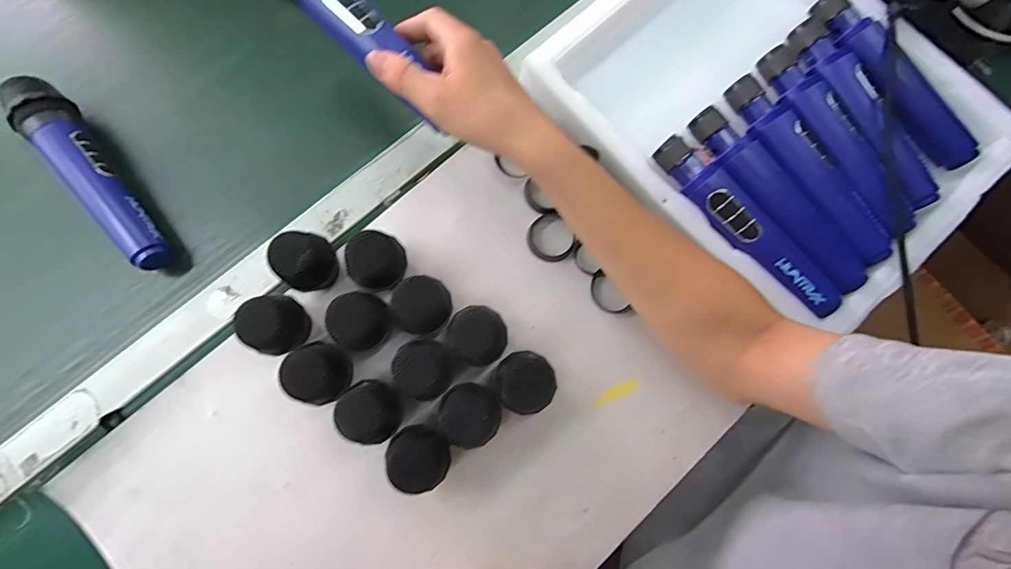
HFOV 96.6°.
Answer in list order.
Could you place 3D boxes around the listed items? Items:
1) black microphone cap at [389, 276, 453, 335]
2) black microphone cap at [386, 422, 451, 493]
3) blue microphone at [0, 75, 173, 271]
[{"bbox_3d":[-0.068,0.019,0.377,0.045,0.057,0.040,-16,80,-5],"label":"black microphone cap"},{"bbox_3d":[-0.064,0.131,0.348,0.044,0.049,0.045,0,79,-1],"label":"black microphone cap"},{"bbox_3d":[-0.360,-0.098,0.392,0.041,0.045,0.200,-42,83,-9],"label":"blue microphone"}]

